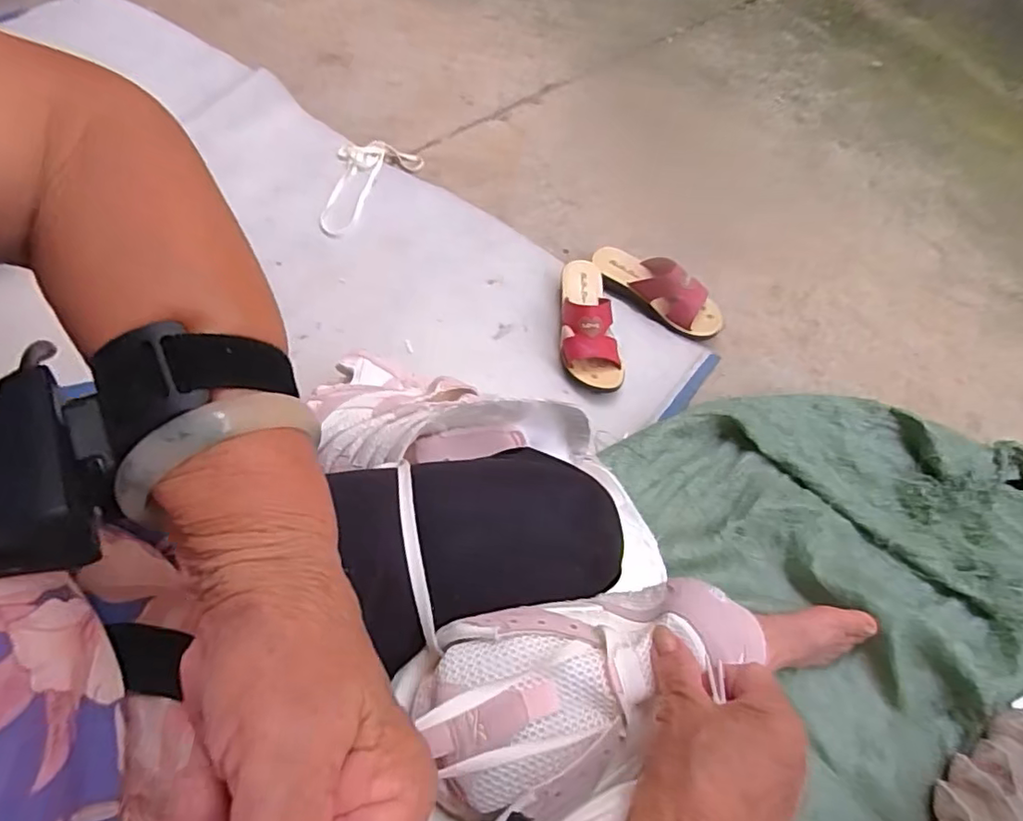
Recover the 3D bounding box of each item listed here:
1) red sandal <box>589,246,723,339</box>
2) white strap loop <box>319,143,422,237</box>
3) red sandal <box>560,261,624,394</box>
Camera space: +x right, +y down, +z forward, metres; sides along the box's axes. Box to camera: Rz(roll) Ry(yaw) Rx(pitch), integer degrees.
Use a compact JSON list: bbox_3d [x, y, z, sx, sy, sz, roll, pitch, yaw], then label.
[{"bbox_3d":[0.231,-0.197,0.934,0.228,0.073,0.082,31,67,14],"label":"red sandal"},{"bbox_3d":[-0.283,-0.406,1.056,0.144,0.025,0.244,28,64,11],"label":"white strap loop"},{"bbox_3d":[0.112,-0.138,0.887,0.086,0.078,0.227,-7,64,-4],"label":"red sandal"}]

